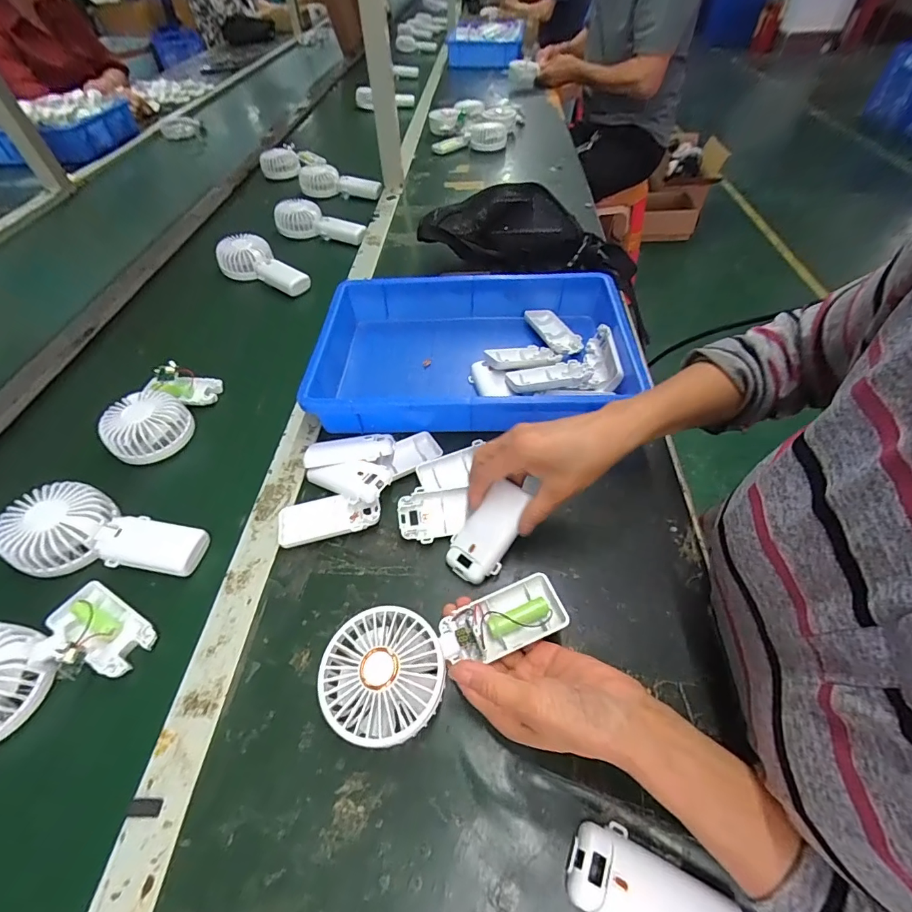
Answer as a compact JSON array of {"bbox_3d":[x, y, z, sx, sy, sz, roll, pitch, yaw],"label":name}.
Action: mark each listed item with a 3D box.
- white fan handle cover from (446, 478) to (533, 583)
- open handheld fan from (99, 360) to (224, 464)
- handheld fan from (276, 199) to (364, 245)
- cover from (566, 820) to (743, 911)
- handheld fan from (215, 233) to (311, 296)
[{"bbox_3d":[0.028,0.065,0.379,0.048,0.014,0.092,33,92,26],"label":"white fan handle cover"},{"bbox_3d":[-0.351,-0.060,0.509,0.074,0.052,0.138,2,51,4],"label":"open handheld fan"},{"bbox_3d":[-0.257,-0.447,0.816,0.179,0.044,0.077,25,57,16],"label":"handheld fan"},{"bbox_3d":[0.114,0.259,0.249,0.094,0.018,0.050,16,53,15],"label":"cover"},{"bbox_3d":[-0.329,-0.317,0.722,0.178,0.051,0.088,38,62,24],"label":"handheld fan"}]

